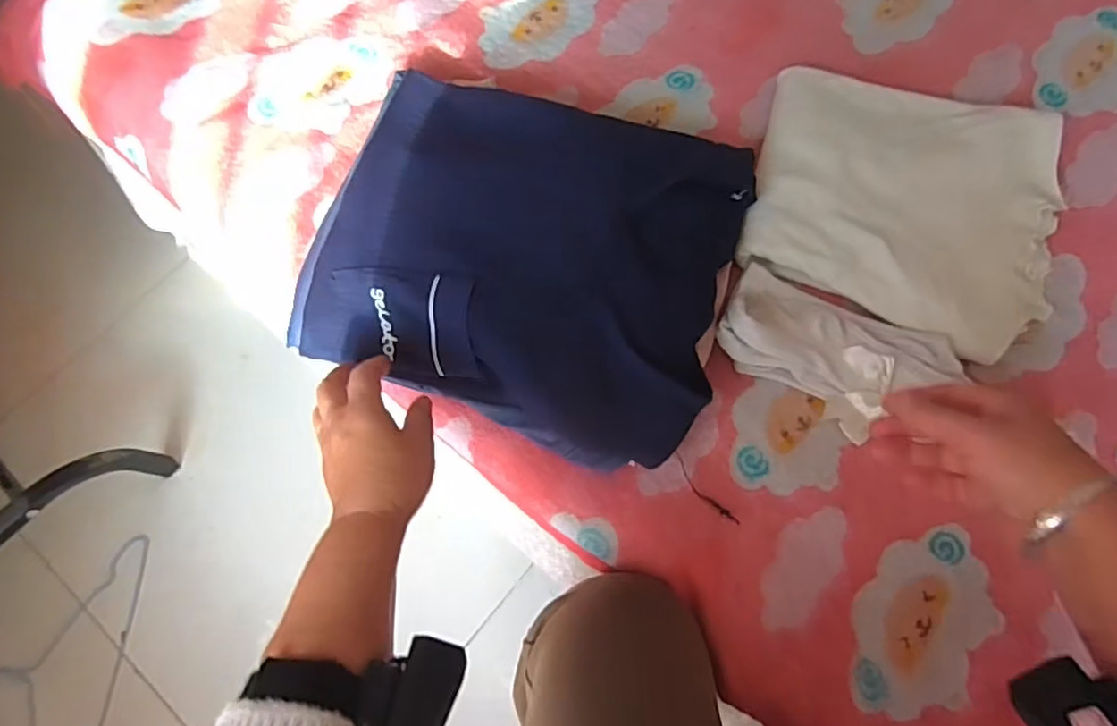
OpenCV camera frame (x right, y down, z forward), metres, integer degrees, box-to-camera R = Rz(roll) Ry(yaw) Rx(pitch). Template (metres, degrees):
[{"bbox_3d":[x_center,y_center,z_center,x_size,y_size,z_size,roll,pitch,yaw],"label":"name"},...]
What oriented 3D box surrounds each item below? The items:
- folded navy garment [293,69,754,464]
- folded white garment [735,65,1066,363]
[{"bbox_3d":[-0.027,-0.100,0.547,0.342,0.071,0.289,19,73,6],"label":"folded navy garment"},{"bbox_3d":[0.329,-0.153,0.604,0.274,0.031,0.245,16,72,5],"label":"folded white garment"}]

